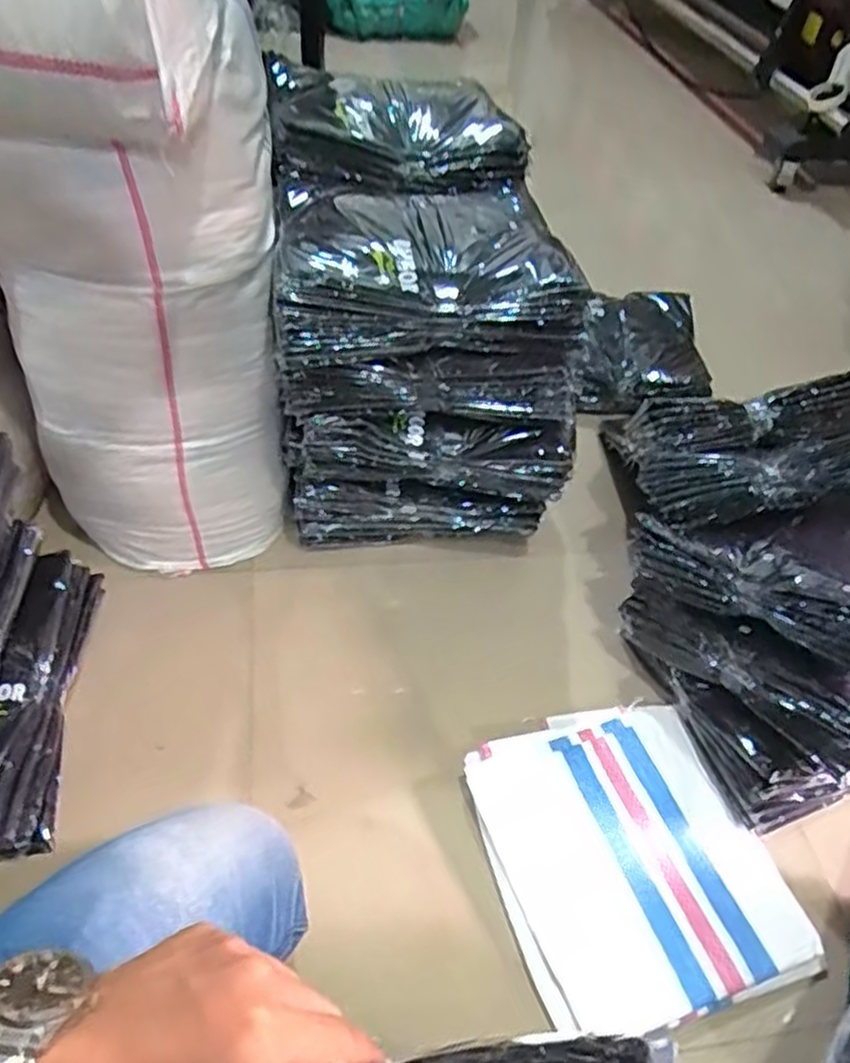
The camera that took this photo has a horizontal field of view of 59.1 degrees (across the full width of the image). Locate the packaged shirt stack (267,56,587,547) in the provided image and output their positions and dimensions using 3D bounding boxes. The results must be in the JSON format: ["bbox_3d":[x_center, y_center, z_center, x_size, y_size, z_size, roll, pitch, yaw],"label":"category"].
[{"bbox_3d":[-0.016,-0.270,1.019,0.351,0.458,0.455,0,47,-7],"label":"packaged shirt stack"}]

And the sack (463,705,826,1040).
[{"bbox_3d":[0.215,0.340,0.797,0.279,0.025,0.310,-12,50,-13],"label":"sack"}]

